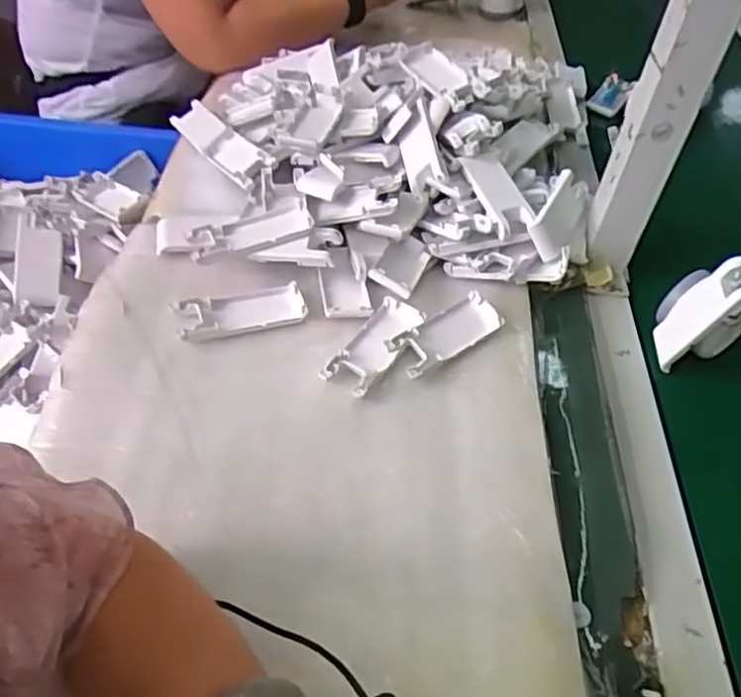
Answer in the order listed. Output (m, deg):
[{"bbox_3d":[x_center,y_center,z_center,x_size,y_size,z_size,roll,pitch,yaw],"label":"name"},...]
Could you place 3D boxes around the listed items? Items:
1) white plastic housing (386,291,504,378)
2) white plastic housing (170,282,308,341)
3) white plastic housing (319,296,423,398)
[{"bbox_3d":[0.061,-0.010,0.541,0.099,0.020,0.037,-29,56,-28],"label":"white plastic housing"},{"bbox_3d":[-0.103,-0.029,0.540,0.101,0.017,0.037,-15,51,-18],"label":"white plastic housing"},{"bbox_3d":[0.003,-0.002,0.527,0.039,0.020,0.101,28,51,19],"label":"white plastic housing"}]

